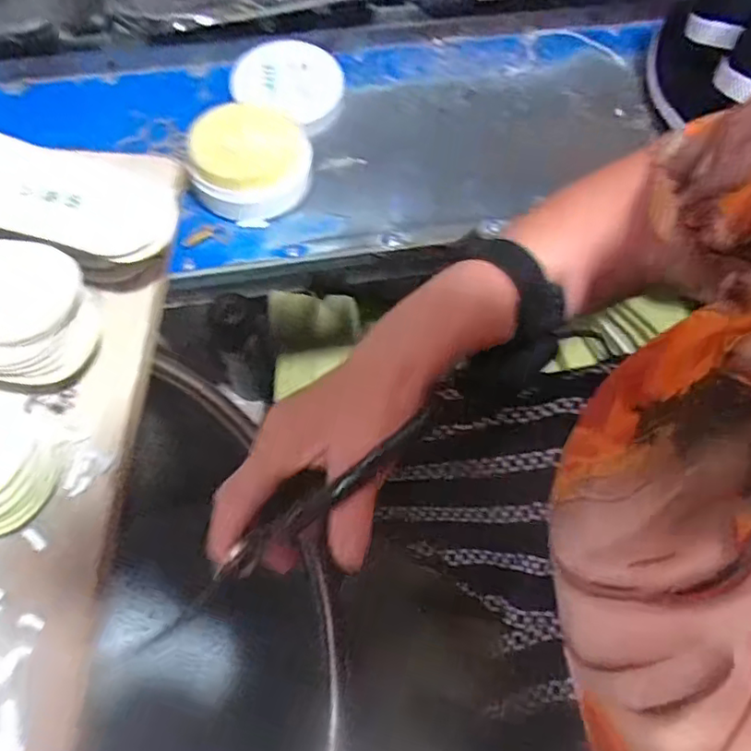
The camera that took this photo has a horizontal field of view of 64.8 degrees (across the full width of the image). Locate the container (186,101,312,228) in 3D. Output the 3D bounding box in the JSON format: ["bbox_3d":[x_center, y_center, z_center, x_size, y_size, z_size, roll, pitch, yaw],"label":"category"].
[{"bbox_3d":[-0.104,-0.180,0.500,0.094,0.053,0.089,12,64,5],"label":"container"}]

